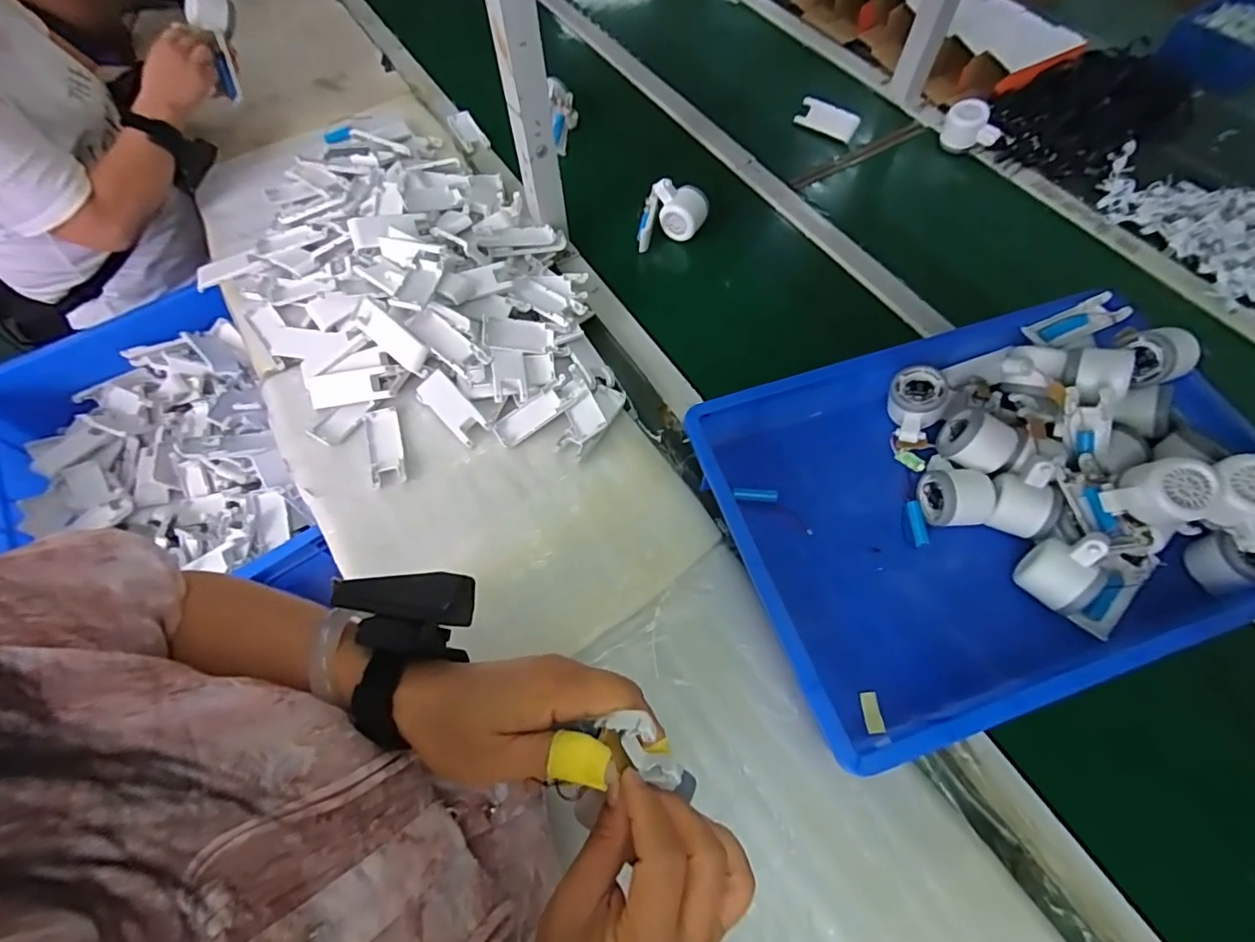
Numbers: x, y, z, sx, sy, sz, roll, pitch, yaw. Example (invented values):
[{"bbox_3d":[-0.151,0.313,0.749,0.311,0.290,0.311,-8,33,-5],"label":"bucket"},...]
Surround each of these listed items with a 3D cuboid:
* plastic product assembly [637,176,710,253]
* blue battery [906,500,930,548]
[{"bbox_3d":[0.066,-0.364,0.797,0.094,0.062,0.080,5,63,3],"label":"plastic product assembly"},{"bbox_3d":[0.312,0.057,0.597,0.013,0.012,0.049,-3,63,-1],"label":"blue battery"}]

